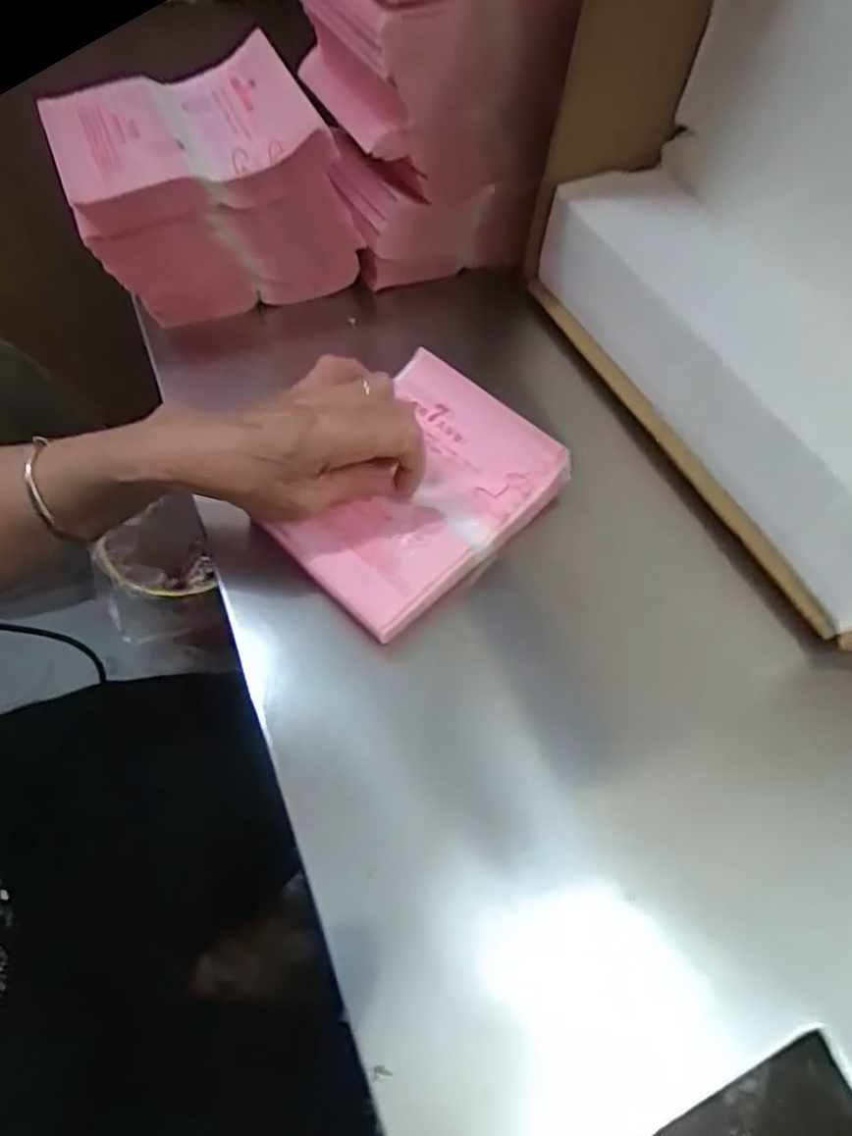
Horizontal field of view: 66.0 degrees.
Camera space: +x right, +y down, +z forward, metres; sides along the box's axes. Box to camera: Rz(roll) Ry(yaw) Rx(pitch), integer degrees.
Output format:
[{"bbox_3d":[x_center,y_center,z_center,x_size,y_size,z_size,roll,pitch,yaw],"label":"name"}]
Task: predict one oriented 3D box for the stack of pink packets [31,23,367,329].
[{"bbox_3d":[-0.152,-0.265,0.461,0.171,0.117,0.125,-17,62,-14],"label":"stack of pink packets"}]

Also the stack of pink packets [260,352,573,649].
[{"bbox_3d":[-0.007,-0.045,0.394,0.120,0.032,0.161,36,63,16],"label":"stack of pink packets"}]

